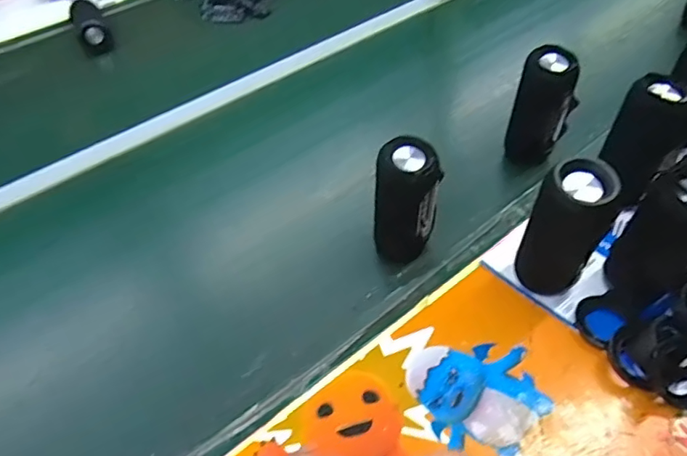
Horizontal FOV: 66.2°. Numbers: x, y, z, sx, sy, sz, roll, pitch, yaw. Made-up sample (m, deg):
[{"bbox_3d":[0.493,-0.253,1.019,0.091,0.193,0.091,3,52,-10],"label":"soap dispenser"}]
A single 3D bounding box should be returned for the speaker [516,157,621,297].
[{"bbox_3d":[0.213,0.009,0.512,0.060,0.155,0.053,-9,46,-3],"label":"speaker"}]

